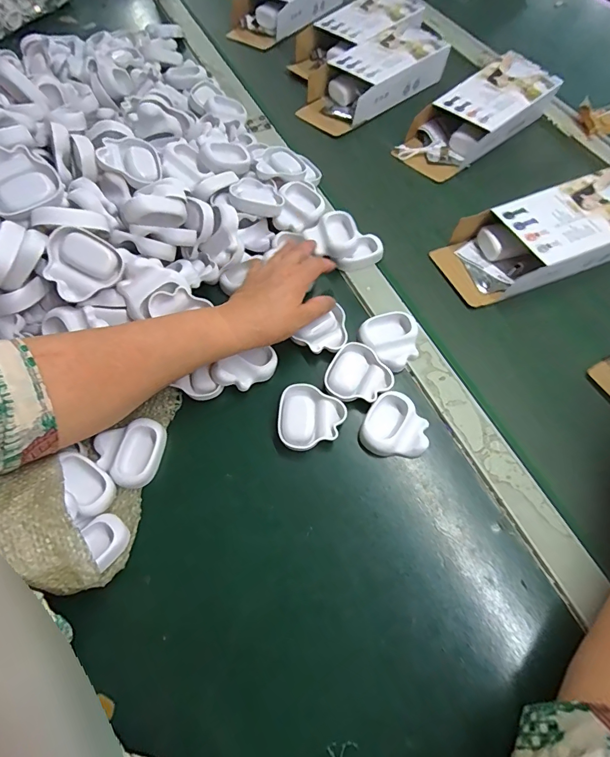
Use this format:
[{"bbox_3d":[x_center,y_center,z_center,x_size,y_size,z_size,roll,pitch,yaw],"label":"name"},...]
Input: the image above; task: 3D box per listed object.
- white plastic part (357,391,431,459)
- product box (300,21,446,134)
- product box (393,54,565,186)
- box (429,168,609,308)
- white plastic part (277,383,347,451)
[{"bbox_3d":[0.087,0.047,0.366,0.060,0.011,0.060,31,67,11],"label":"white plastic part"},{"bbox_3d":[0.104,-0.463,0.595,0.232,0.057,0.107,-36,72,-18],"label":"product box"},{"bbox_3d":[0.250,-0.382,0.565,0.243,0.054,0.111,-35,72,-18],"label":"product box"},{"bbox_3d":[0.285,-0.165,0.455,0.245,0.047,0.101,-16,67,-11],"label":"box"},{"bbox_3d":[0.007,0.037,0.372,0.060,0.014,0.062,6,65,-1],"label":"white plastic part"}]

